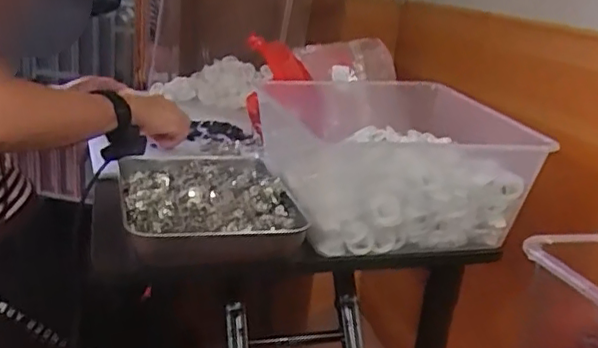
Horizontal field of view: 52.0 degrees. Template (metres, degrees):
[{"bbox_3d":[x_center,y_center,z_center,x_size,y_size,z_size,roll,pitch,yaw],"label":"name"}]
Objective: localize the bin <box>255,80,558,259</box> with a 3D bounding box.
[{"bbox_3d":[0.098,-0.037,0.895,0.289,0.144,0.472,-1,20,-19],"label":"bin"}]

